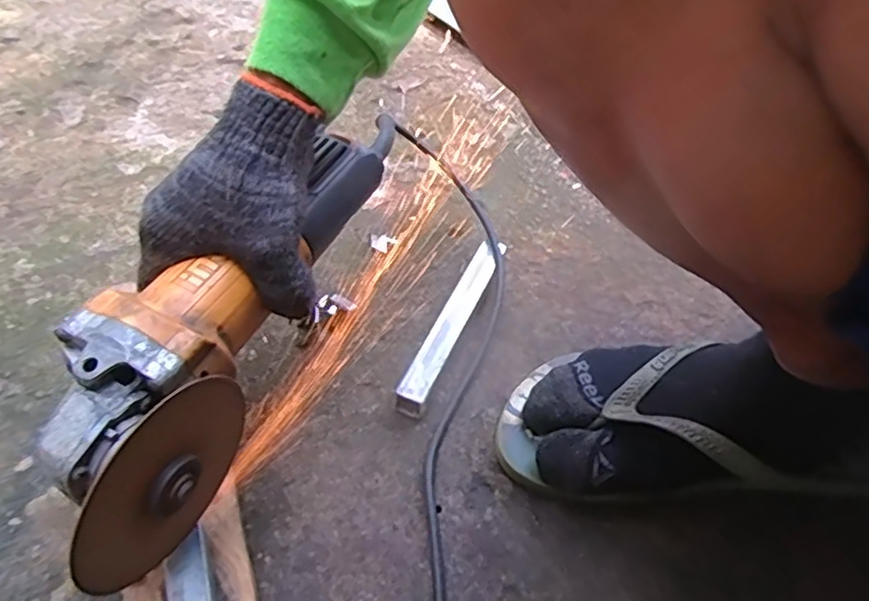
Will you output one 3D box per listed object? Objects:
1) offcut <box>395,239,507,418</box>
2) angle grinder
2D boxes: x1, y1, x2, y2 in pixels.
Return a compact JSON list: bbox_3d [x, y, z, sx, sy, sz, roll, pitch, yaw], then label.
[{"bbox_3d":[0.014,0.015,0.459,0.021,0.022,0.163,20,50,13],"label":"offcut"},{"bbox_3d":[-0.109,0.002,0.354,0.083,0.085,0.298,18,51,11],"label":"angle grinder"}]

